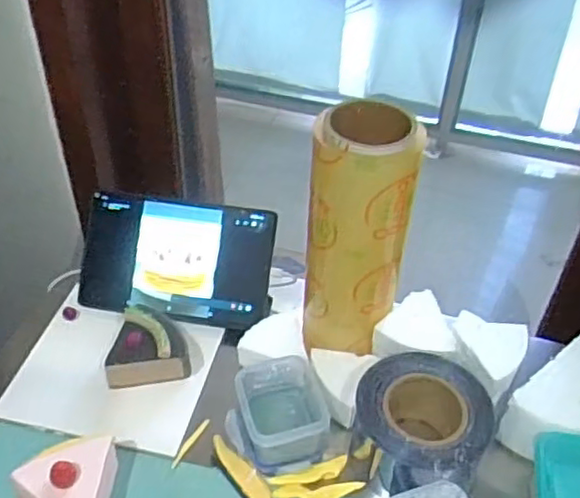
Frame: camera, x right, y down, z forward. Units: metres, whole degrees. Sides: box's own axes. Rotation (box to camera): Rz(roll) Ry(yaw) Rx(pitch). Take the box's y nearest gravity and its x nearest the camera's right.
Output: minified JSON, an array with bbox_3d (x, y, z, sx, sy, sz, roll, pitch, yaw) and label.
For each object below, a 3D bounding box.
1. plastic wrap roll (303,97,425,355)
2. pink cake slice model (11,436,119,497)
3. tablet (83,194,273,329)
[{"bbox_3d":[0.071,-0.013,0.700,0.105,0.272,0.085,4,42,0],"label":"plastic wrap roll"},{"bbox_3d":[-0.218,0.230,0.633,0.085,0.068,0.107,6,42,3],"label":"pink cake slice model"},{"bbox_3d":[-0.145,0.014,0.830,0.246,0.015,0.147,7,88,7],"label":"tablet"}]

